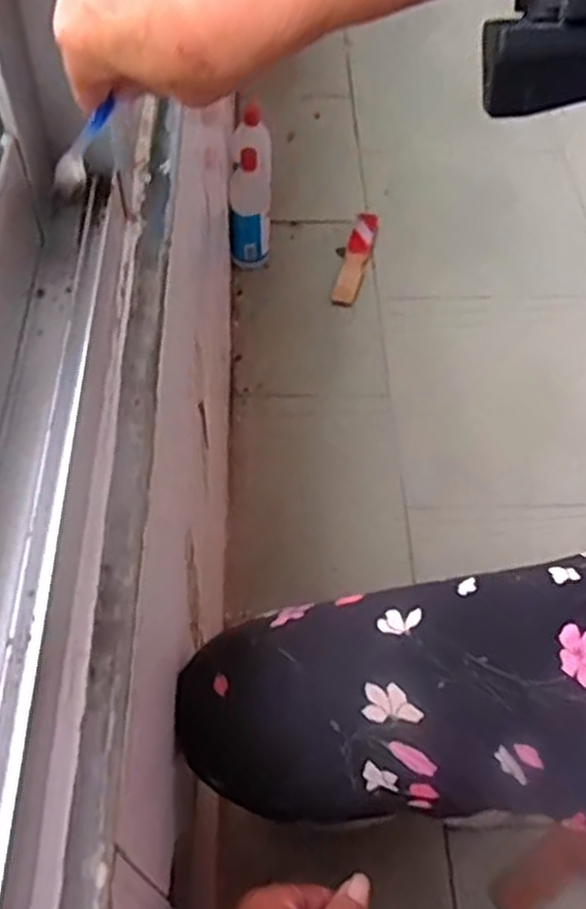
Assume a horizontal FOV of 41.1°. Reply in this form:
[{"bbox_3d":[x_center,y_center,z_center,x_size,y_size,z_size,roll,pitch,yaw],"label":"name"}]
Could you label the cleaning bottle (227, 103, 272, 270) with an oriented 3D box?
[{"bbox_3d":[-0.065,-0.406,1.229,0.070,0.235,0.088,-1,54,-5],"label":"cleaning bottle"}]

